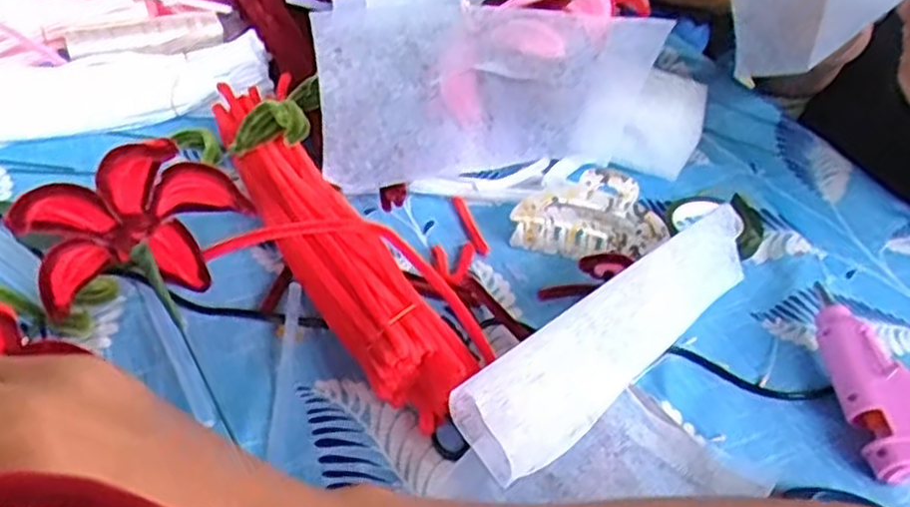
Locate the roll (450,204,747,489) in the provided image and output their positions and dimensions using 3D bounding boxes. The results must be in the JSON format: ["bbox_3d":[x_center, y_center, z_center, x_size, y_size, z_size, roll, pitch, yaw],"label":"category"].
[{"bbox_3d":[0.099,0.039,0.424,0.236,0.047,0.043,-30,51,-31],"label":"roll"}]

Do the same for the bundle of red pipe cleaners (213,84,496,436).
[{"bbox_3d":[-0.077,-0.016,0.485,0.064,0.040,0.297,-21,47,-24],"label":"bundle of red pipe cleaners"}]

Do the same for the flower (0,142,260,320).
[{"bbox_3d":[-0.177,-0.016,0.440,0.120,0.104,0.043,-22,47,-25],"label":"flower"}]

